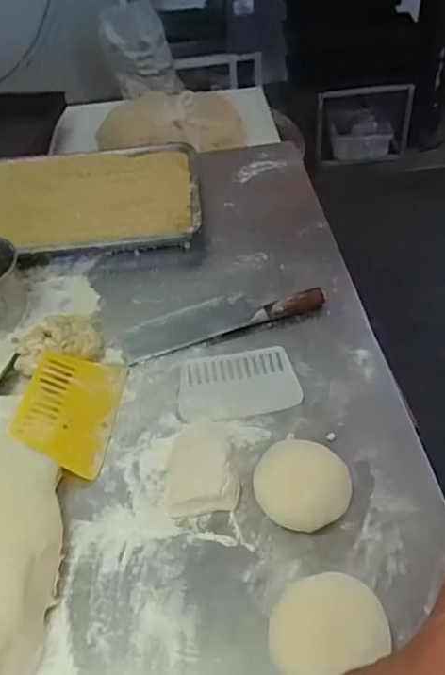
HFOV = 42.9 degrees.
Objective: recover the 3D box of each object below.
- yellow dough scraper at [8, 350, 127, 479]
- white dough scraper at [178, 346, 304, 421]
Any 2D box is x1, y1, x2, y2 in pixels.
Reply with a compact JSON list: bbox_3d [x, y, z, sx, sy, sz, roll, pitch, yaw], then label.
[{"bbox_3d":[-0.198,0.088,0.746,0.118,0.008,0.179,23,41,-15],"label":"yellow dough scraper"},{"bbox_3d":[0.021,0.066,0.791,0.161,0.011,0.112,-9,44,-3],"label":"white dough scraper"}]

